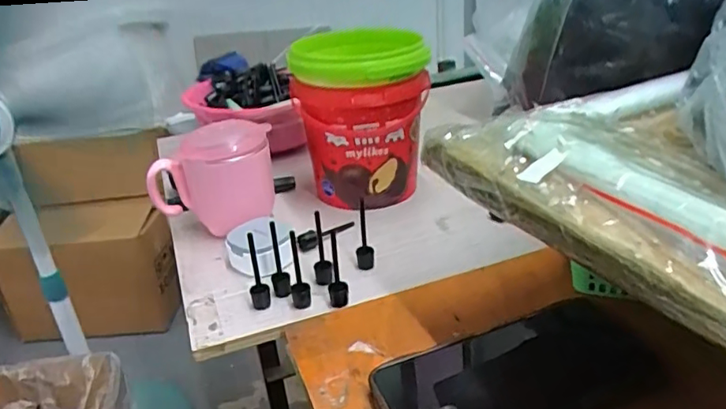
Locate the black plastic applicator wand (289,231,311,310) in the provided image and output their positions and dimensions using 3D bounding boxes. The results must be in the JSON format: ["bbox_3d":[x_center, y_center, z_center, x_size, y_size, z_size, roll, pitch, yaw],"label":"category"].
[{"bbox_3d":[-0.050,0.046,0.428,0.013,0.067,0.018,-11,28,-12],"label":"black plastic applicator wand"}]

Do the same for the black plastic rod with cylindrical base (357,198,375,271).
[{"bbox_3d":[0.001,0.026,0.469,0.014,0.061,0.013,-4,27,1],"label":"black plastic rod with cylindrical base"}]

